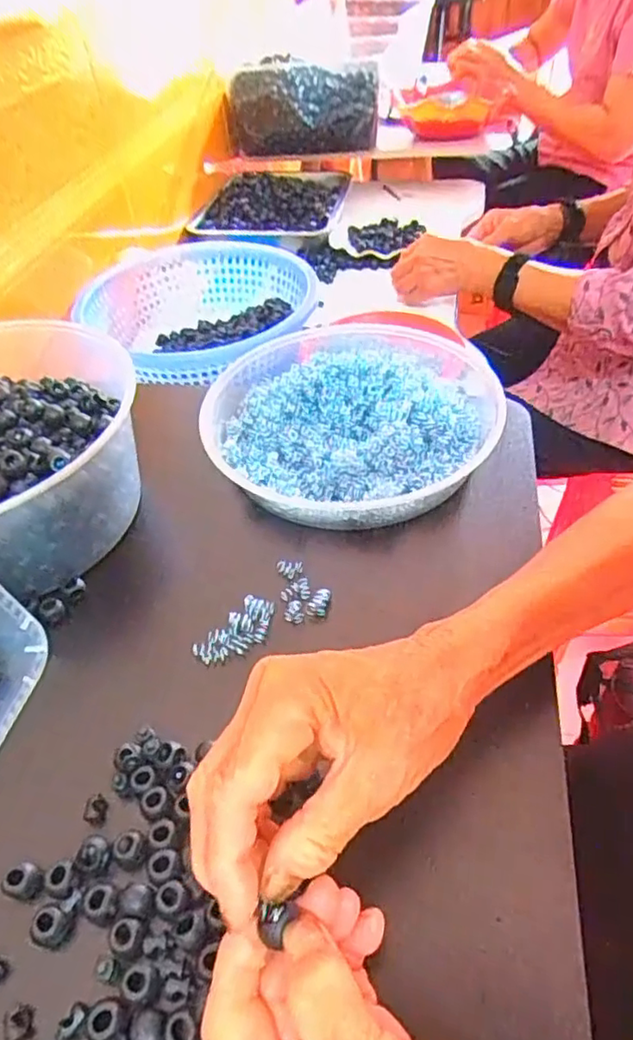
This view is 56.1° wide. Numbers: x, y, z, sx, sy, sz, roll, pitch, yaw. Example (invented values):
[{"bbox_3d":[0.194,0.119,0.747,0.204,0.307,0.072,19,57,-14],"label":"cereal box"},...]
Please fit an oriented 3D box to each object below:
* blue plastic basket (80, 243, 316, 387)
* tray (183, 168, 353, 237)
[{"bbox_3d":[-0.131,-0.229,0.709,0.273,0.098,0.247,32,57,31],"label":"blue plastic basket"},{"bbox_3d":[-0.077,-0.535,1.011,0.232,0.048,0.267,8,48,13],"label":"tray"}]

